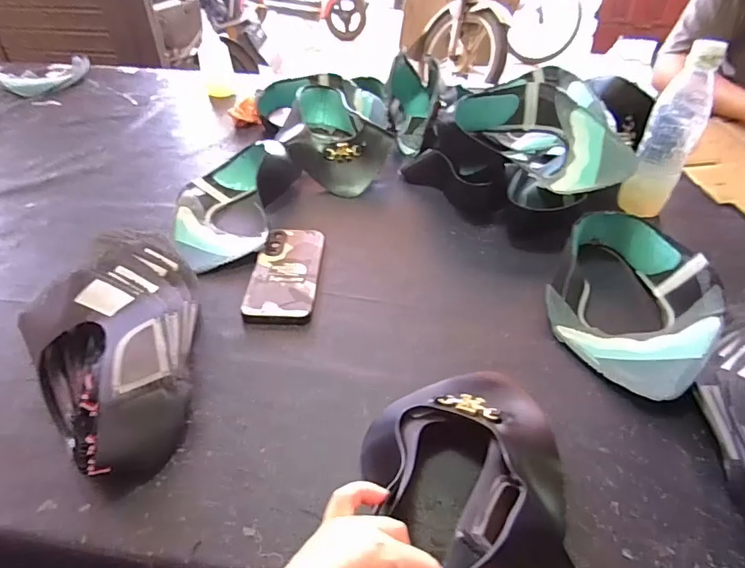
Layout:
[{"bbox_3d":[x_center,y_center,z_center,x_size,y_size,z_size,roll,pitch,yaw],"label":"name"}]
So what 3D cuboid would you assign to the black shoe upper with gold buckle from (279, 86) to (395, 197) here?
[{"bbox_3d":[-0.056,-0.235,0.793,0.161,0.088,0.225,-1,41,-2],"label":"black shoe upper with gold buckle"}]

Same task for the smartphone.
[{"bbox_3d":[-0.104,-0.013,0.585,0.078,0.016,0.158,1,41,1],"label":"smartphone"}]

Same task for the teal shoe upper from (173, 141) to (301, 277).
[{"bbox_3d":[-0.195,-0.117,0.652,0.147,0.065,0.233,3,41,3],"label":"teal shoe upper"}]

